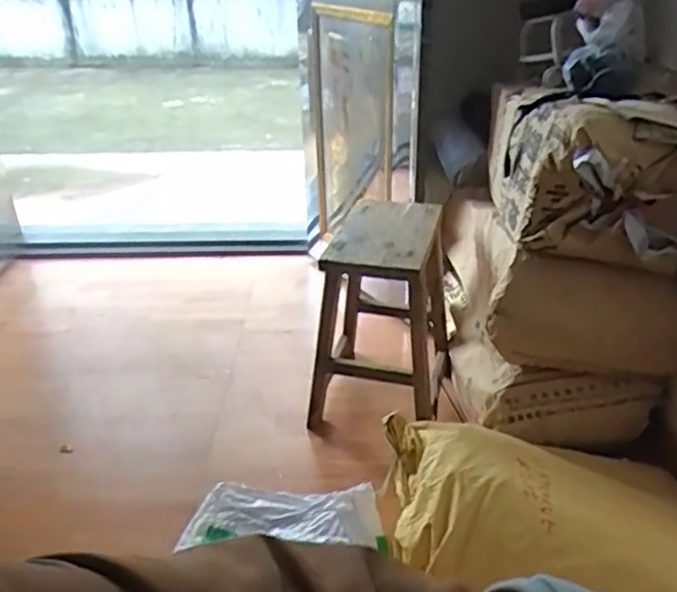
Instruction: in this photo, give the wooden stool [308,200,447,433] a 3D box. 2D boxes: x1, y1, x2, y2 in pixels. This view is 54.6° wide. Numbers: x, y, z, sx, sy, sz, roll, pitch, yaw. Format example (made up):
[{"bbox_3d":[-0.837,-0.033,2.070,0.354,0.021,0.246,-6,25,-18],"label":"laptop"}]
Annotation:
[{"bbox_3d":[0.116,0.040,1.699,0.304,0.465,0.415,6,30,14],"label":"wooden stool"}]

